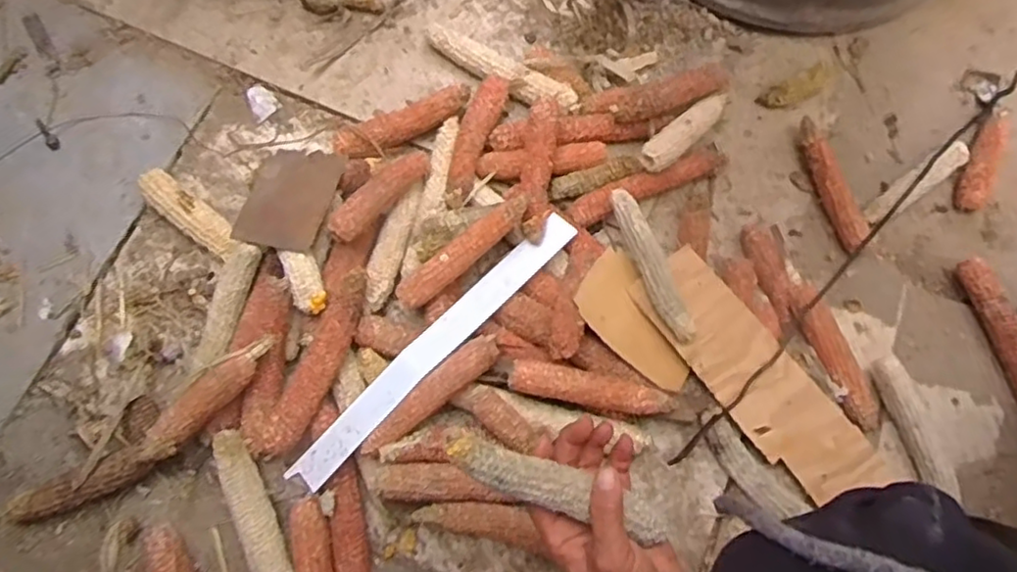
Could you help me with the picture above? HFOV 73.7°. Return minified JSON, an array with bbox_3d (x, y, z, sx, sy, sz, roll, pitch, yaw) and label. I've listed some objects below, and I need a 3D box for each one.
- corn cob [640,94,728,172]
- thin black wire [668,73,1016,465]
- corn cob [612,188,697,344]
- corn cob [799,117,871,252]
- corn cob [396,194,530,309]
[{"bbox_3d":[0.177,-0.155,0.663,0.030,0.022,0.135,44,61,9],"label":"corn cob"},{"bbox_3d":[0.334,-0.033,0.642,0.014,0.030,0.548,44,78,9],"label":"thin black wire"},{"bbox_3d":[0.128,-0.018,0.610,0.024,0.024,0.147,-19,77,-7],"label":"corn cob"},{"bbox_3d":[0.319,-0.101,0.672,0.026,0.029,0.136,-18,76,-7],"label":"corn cob"},{"bbox_3d":[-0.038,-0.031,0.599,0.139,0.024,0.029,-36,79,-10],"label":"corn cob"}]

